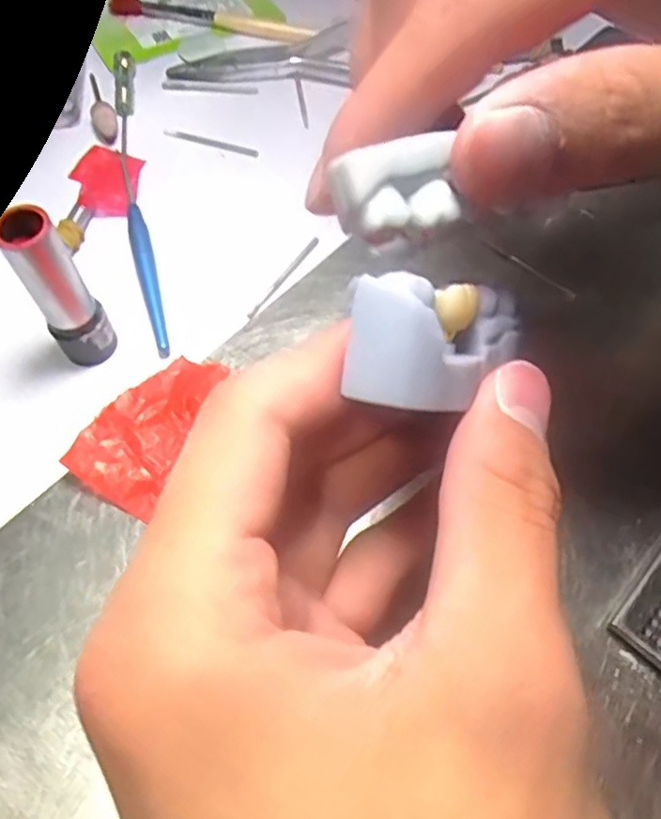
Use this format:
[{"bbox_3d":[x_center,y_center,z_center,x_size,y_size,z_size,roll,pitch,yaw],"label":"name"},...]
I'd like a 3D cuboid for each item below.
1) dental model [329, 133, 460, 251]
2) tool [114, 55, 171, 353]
[{"bbox_3d":[0.012,-0.041,0.123,0.022,0.016,0.010,-8,19,-2],"label":"dental model"},{"bbox_3d":[-0.080,-0.095,0.264,0.010,0.005,0.174,-12,63,-5],"label":"tool"}]

